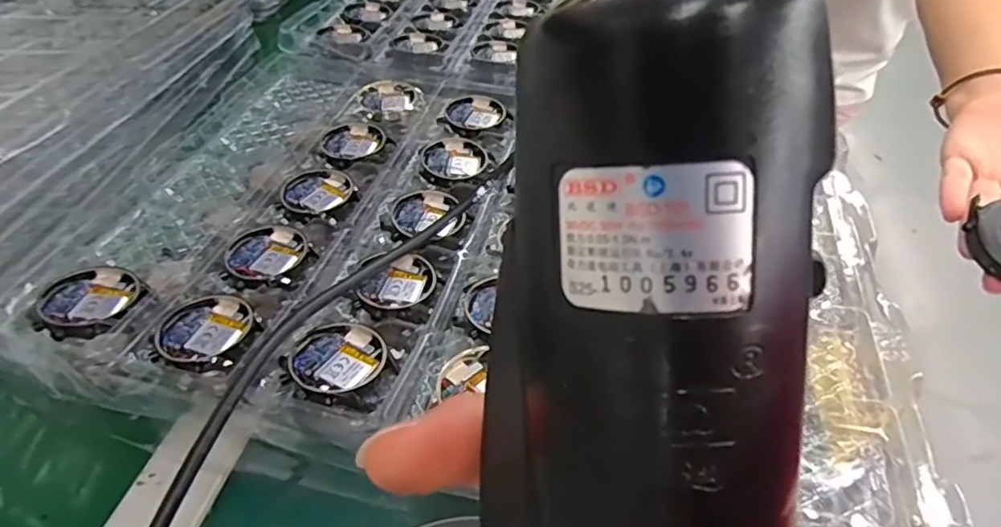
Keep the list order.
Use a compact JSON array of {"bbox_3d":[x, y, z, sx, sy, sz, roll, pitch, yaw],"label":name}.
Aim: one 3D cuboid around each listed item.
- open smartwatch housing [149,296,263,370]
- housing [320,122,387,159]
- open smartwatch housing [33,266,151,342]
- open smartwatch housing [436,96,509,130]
[{"bbox_3d":[-0.146,0.033,0.293,0.048,0.008,0.045,0,43,0],"label":"open smartwatch housing"},{"bbox_3d":[-0.104,-0.087,0.420,0.043,0.005,0.039,-16,45,-16],"label":"housing"},{"bbox_3d":[-0.210,0.019,0.303,0.045,0.011,0.047,0,43,0],"label":"open smartwatch housing"},{"bbox_3d":[-0.018,-0.111,0.445,0.044,0.005,0.046,12,44,13],"label":"open smartwatch housing"}]

